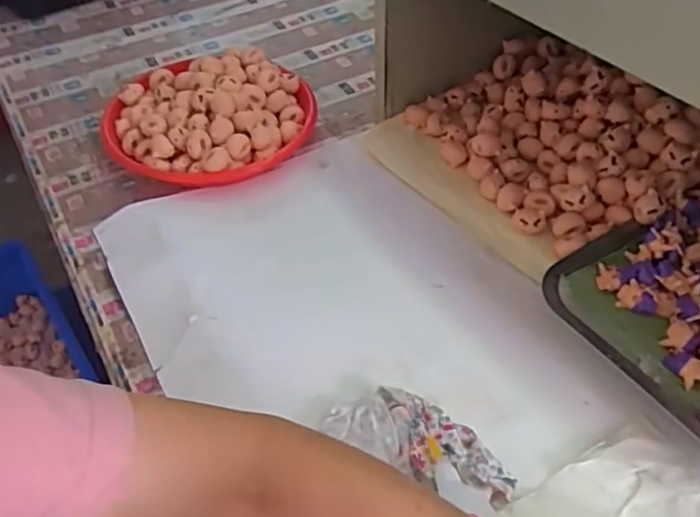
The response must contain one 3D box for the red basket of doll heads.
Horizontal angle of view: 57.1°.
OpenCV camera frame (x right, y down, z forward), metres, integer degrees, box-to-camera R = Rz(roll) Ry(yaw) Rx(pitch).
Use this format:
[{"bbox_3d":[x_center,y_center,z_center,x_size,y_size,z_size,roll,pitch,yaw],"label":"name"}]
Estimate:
[{"bbox_3d":[-0.168,-0.166,0.750,0.238,0.069,0.211,16,51,16],"label":"red basket of doll heads"}]

